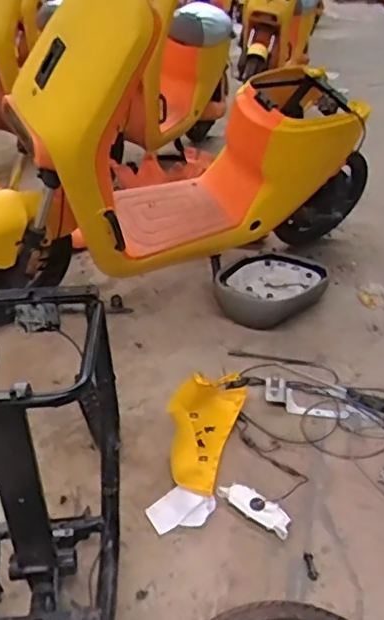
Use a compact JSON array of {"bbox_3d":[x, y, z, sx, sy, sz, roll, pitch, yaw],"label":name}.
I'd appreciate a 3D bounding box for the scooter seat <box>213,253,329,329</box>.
[{"bbox_3d":[0.247,-0.079,1.821,0.305,0.106,0.400,12,32,16],"label":"scooter seat"}]

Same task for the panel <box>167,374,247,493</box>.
[{"bbox_3d":[0.020,0.230,1.248,0.127,0.125,0.331,10,31,13],"label":"panel"}]

